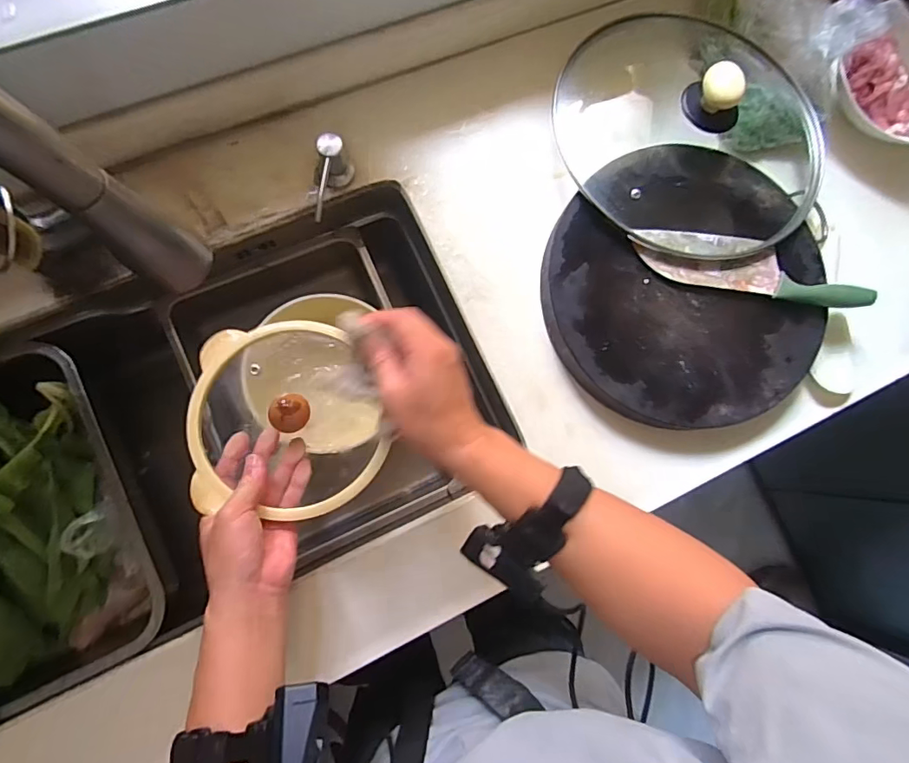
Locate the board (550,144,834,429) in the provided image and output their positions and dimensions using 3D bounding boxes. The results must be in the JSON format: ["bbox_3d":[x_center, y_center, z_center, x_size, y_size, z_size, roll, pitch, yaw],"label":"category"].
[{"bbox_3d":[0.261,-0.108,0.574,0.315,0.055,0.304,1,82,-6],"label":"board"}]

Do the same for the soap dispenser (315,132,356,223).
[{"bbox_3d":[-0.130,-0.212,0.542,0.033,0.053,0.090,2,82,-6],"label":"soap dispenser"}]

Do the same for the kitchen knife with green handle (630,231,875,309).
[{"bbox_3d":[0.331,-0.130,0.553,0.262,0.031,0.061,10,81,-5],"label":"kitchen knife with green handle"}]

